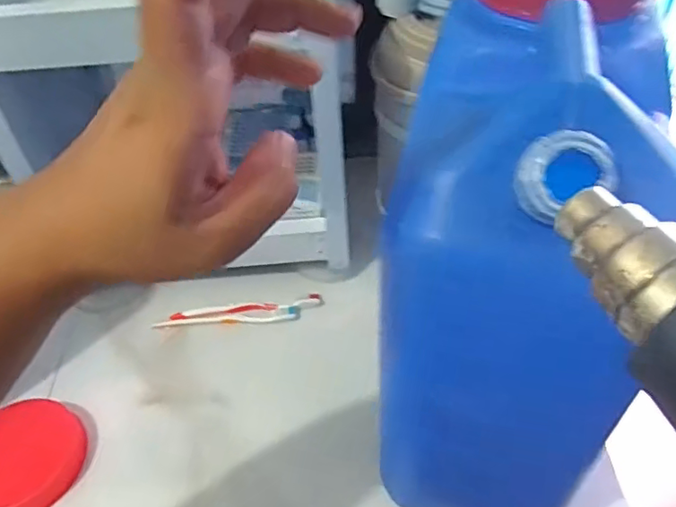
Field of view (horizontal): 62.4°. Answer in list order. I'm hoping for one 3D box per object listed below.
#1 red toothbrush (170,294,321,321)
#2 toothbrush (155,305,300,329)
[{"bbox_3d":[-0.114,0.068,0.703,0.183,0.009,0.024,-5,46,-1],"label":"red toothbrush"},{"bbox_3d":[-0.135,0.080,0.690,0.175,0.014,0.016,-6,46,-1],"label":"toothbrush"}]

